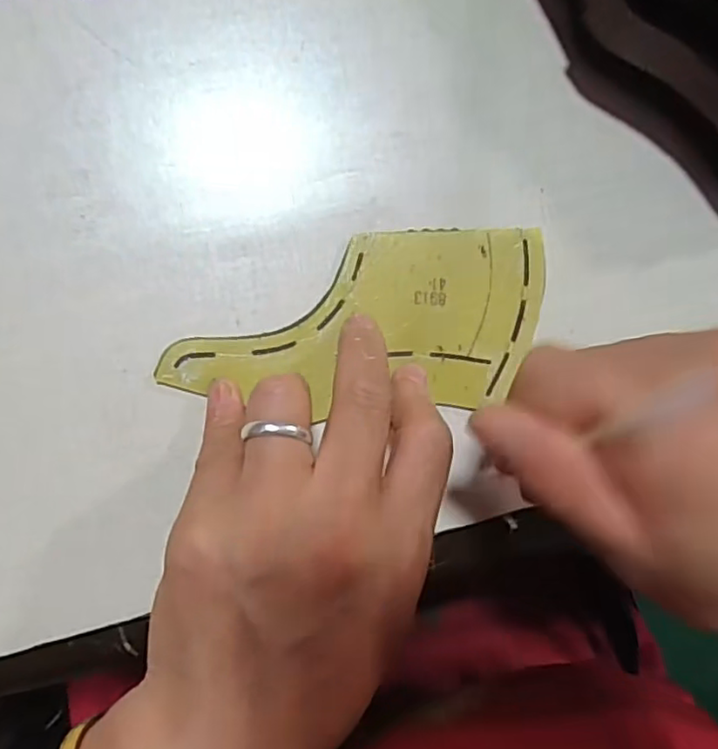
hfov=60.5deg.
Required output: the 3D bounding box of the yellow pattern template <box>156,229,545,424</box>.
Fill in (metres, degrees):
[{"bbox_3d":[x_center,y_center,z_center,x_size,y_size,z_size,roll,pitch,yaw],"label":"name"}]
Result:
[{"bbox_3d":[0.000,-0.021,0.241,0.146,0.005,0.067,-3,89,-6],"label":"yellow pattern template"}]

